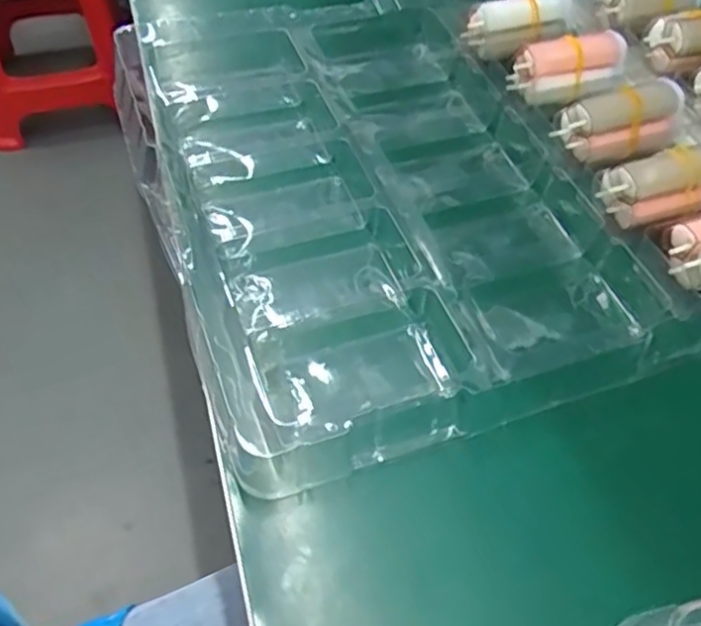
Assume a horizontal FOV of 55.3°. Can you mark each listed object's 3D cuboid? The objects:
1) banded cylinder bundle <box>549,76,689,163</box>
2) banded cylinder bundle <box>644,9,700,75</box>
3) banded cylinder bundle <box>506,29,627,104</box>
[{"bbox_3d":[0.152,-0.106,0.370,0.065,0.030,0.031,-10,54,-11],"label":"banded cylinder bundle"},{"bbox_3d":[0.227,-0.178,0.431,0.069,0.027,0.038,-19,56,-17],"label":"banded cylinder bundle"},{"bbox_3d":[0.130,-0.145,0.396,0.066,0.028,0.028,-6,54,-8],"label":"banded cylinder bundle"}]

